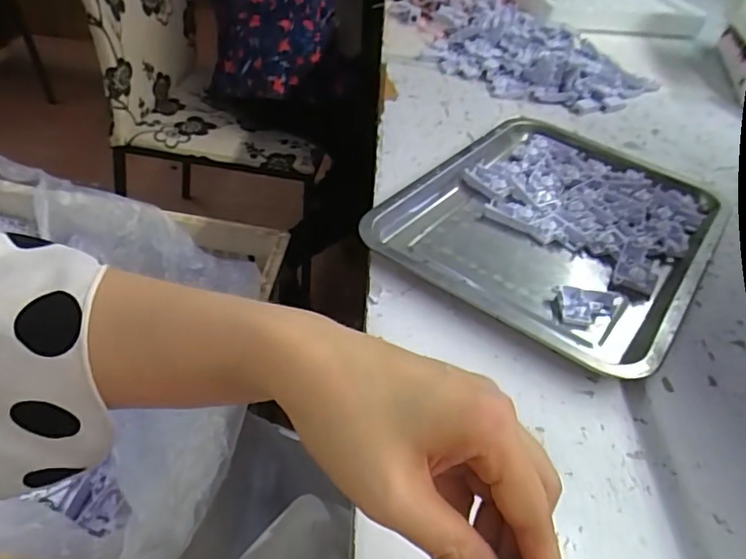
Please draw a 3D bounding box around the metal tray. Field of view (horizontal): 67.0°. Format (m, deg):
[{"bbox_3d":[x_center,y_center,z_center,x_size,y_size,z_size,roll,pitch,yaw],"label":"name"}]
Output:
[{"bbox_3d":[0.181,-0.062,0.547,0.251,0.025,0.351,30,46,22],"label":"metal tray"}]

